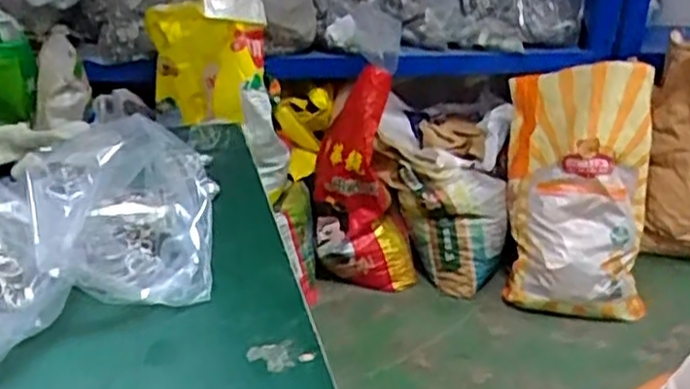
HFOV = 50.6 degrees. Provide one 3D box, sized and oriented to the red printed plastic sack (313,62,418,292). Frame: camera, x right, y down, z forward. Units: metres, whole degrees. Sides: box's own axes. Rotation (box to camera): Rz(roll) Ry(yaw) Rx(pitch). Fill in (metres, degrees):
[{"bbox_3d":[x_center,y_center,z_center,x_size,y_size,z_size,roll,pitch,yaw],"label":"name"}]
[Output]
[{"bbox_3d":[0.065,-0.023,1.984,0.289,0.576,0.129,-2,25,-13],"label":"red printed plastic sack"}]

